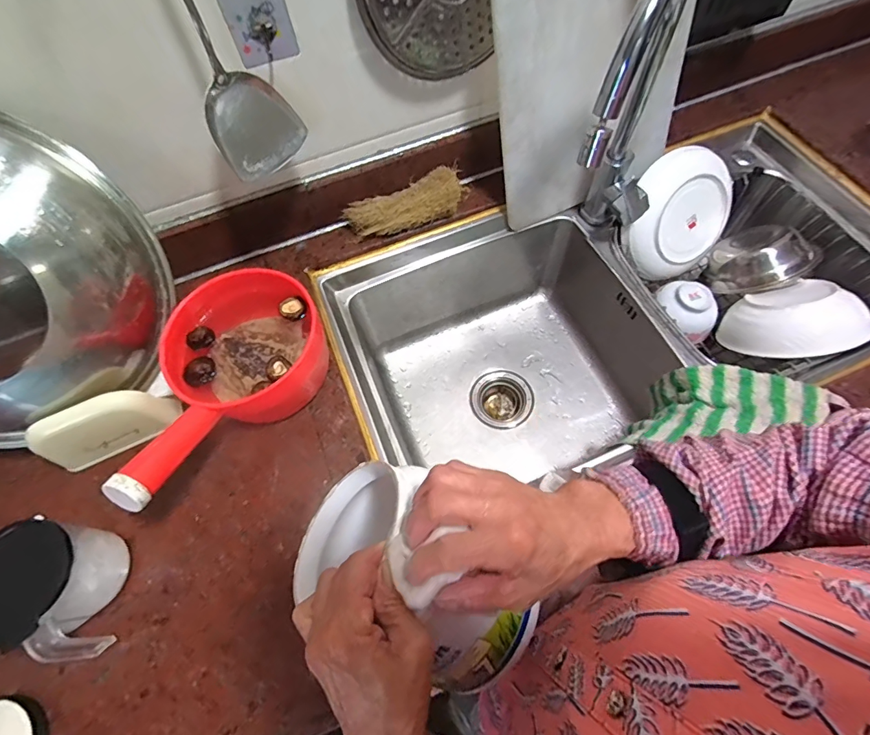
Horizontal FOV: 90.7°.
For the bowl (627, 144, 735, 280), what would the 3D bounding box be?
[{"bbox_3d":[0.396,-0.249,0.692,0.160,0.043,0.186,39,98,-22],"label":"bowl"}]

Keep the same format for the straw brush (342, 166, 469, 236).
[{"bbox_3d":[-0.043,-0.244,0.632,0.172,0.048,0.057,-17,65,-5],"label":"straw brush"}]

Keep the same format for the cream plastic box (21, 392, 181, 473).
[{"bbox_3d":[-0.375,0.065,0.492,0.138,0.077,0.036,-22,65,-7],"label":"cream plastic box"}]

